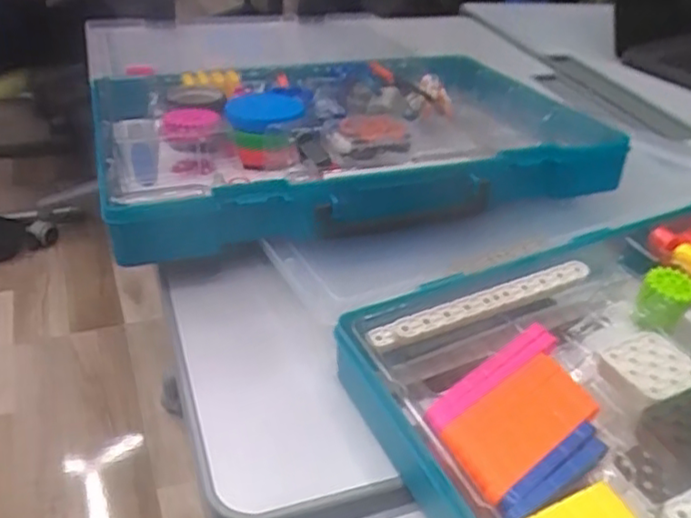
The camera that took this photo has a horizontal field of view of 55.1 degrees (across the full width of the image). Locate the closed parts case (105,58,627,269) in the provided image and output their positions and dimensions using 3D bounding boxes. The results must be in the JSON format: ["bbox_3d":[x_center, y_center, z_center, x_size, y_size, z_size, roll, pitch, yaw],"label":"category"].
[{"bbox_3d":[-0.008,-0.104,0.515,0.342,0.050,0.261,-9,38,-18],"label":"closed parts case"}]

